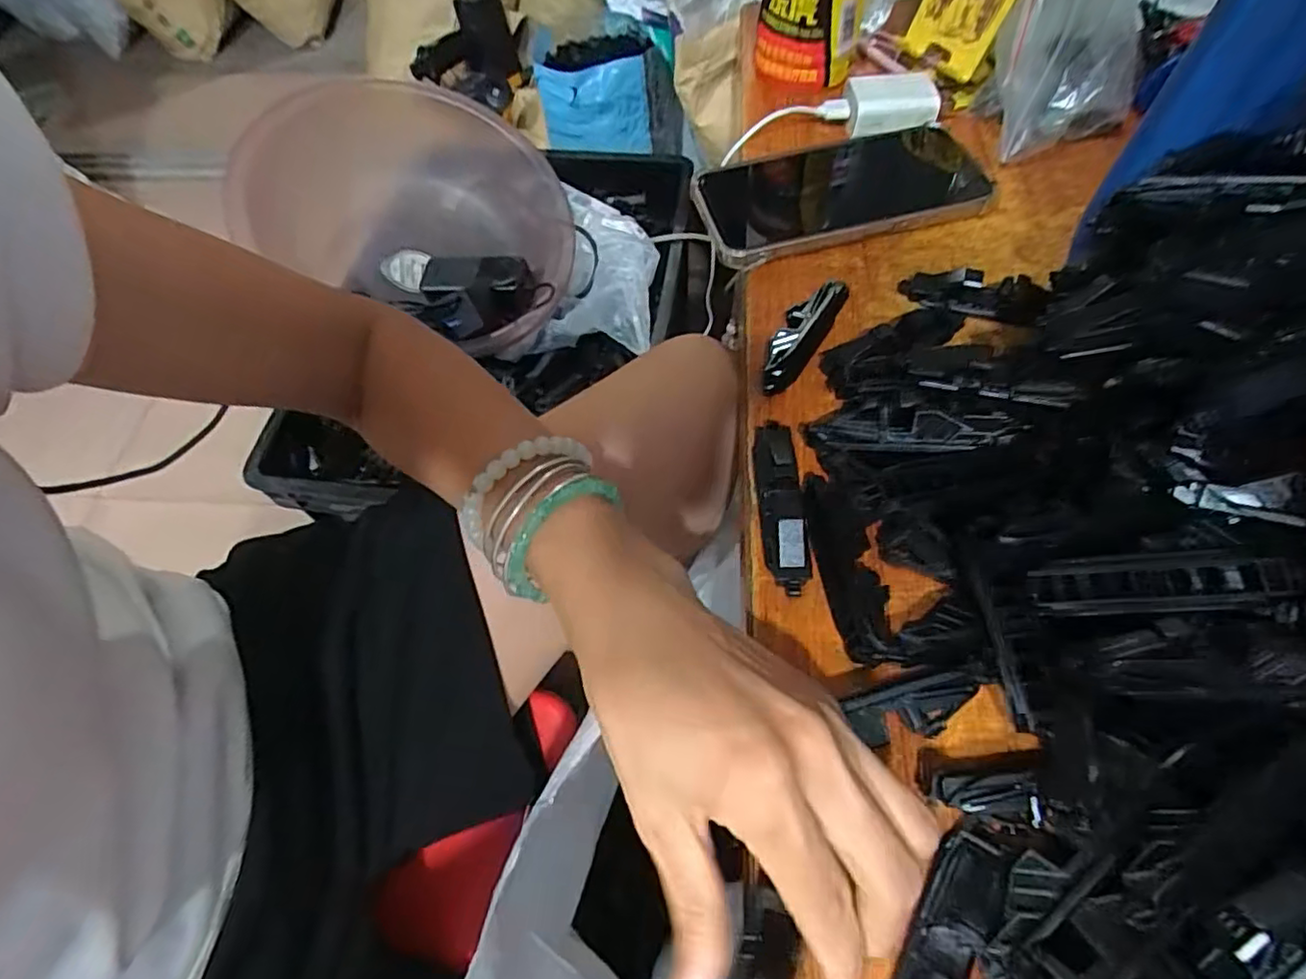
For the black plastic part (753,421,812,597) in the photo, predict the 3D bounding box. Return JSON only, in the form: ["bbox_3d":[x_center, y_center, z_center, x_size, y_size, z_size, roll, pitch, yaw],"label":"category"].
[{"bbox_3d":[0.056,0.004,0.272,0.019,0.019,0.080,-4,60,1],"label":"black plastic part"}]

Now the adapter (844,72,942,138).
[{"bbox_3d":[0.155,-0.250,0.406,0.054,0.019,0.051,2,60,4],"label":"adapter"}]

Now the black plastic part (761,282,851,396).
[{"bbox_3d":[0.075,-0.079,0.320,0.022,0.017,0.077,26,64,17],"label":"black plastic part"}]

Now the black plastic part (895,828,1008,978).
[{"bbox_3d":[0.087,0.144,0.190,0.018,0.019,0.076,27,65,17],"label":"black plastic part"}]

